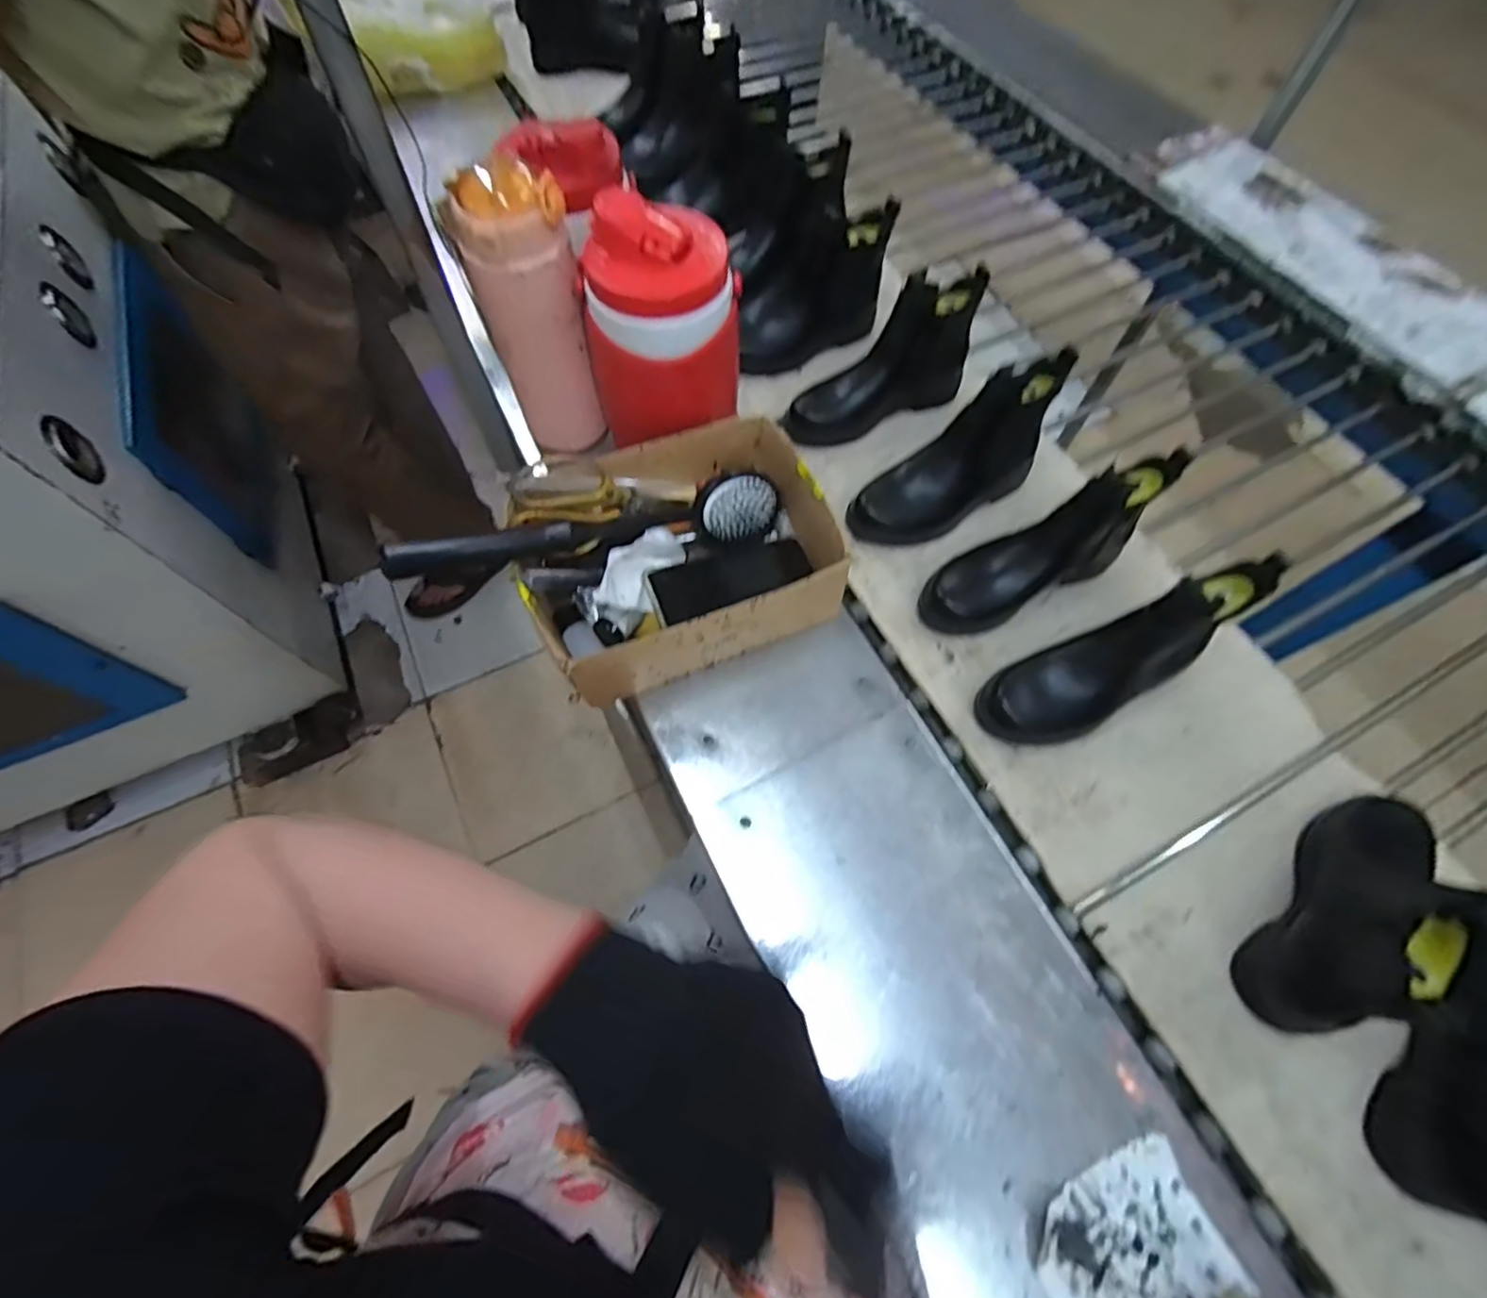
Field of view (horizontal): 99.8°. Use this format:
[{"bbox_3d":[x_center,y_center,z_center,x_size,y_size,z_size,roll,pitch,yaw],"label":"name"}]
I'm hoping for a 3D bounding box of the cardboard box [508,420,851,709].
[{"bbox_3d":[-0.067,-0.085,0.610,0.285,0.127,0.201,-21,65,-8],"label":"cardboard box"}]

